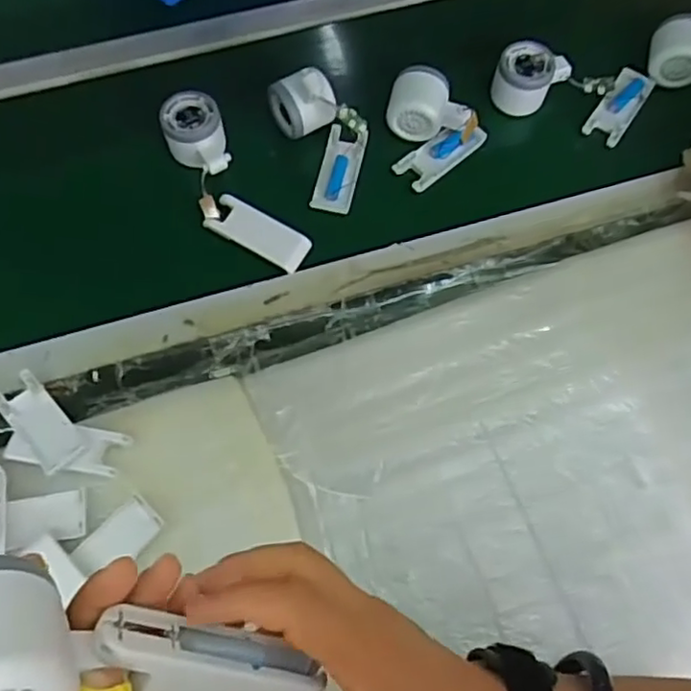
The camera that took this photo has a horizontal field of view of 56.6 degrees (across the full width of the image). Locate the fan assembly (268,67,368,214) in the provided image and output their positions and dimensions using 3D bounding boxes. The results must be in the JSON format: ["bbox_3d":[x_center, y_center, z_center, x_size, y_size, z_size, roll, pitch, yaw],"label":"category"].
[{"bbox_3d":[-0.018,-0.216,0.648,0.077,0.074,0.138,-20,69,-9],"label":"fan assembly"}]

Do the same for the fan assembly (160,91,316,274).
[{"bbox_3d":[-0.118,-0.160,0.639,0.070,0.049,0.207,-33,72,-13],"label":"fan assembly"}]

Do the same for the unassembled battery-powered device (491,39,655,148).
[{"bbox_3d":[0.247,-0.268,0.694,0.174,0.056,0.085,8,67,-12],"label":"unassembled battery-powered device"}]

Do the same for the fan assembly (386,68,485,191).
[{"bbox_3d":[0.082,-0.229,0.662,0.097,0.060,0.093,41,73,14],"label":"fan assembly"}]

